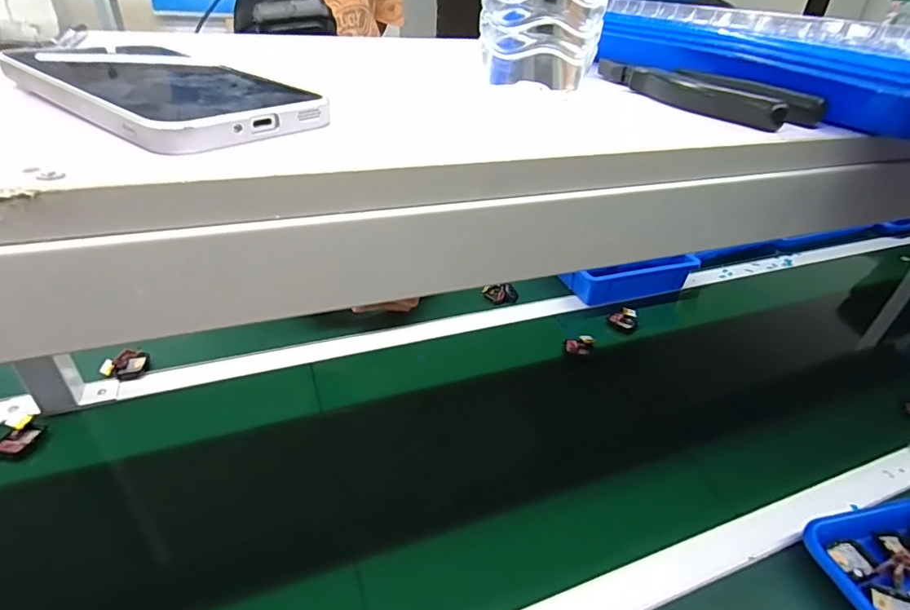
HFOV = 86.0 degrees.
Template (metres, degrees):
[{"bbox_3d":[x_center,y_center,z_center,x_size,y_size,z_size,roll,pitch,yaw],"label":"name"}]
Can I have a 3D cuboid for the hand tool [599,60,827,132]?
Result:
[{"bbox_3d":[0.147,-0.135,0.311,0.053,0.024,0.147,-10,34,-21],"label":"hand tool"}]

